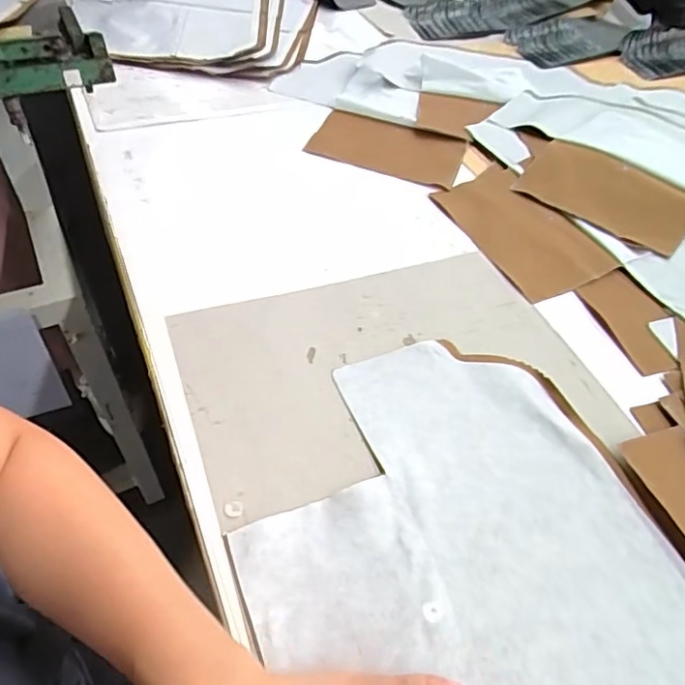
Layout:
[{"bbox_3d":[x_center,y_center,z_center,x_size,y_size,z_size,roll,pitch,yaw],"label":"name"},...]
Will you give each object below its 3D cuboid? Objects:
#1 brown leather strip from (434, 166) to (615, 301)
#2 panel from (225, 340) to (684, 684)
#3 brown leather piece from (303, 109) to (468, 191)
[{"bbox_3d":[0.210,-0.138,0.648,0.126,0.006,0.212,-20,56,-20],"label":"brown leather strip"},{"bbox_3d":[0.103,0.170,0.382,0.309,0.007,0.403,-15,54,-19],"label":"panel"},{"bbox_3d":[0.063,-0.269,0.742,0.199,0.007,0.130,19,51,10],"label":"brown leather piece"}]

